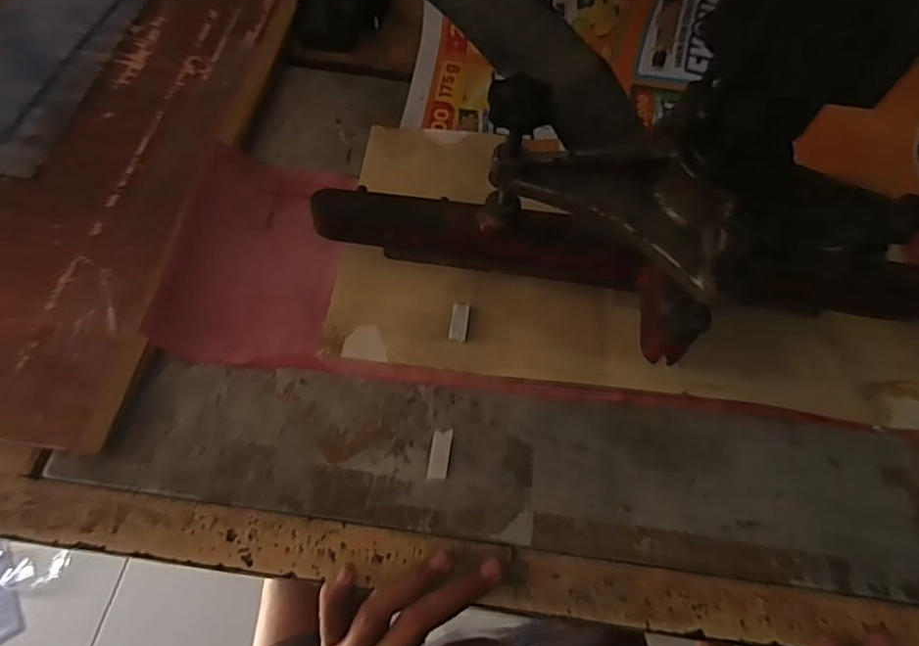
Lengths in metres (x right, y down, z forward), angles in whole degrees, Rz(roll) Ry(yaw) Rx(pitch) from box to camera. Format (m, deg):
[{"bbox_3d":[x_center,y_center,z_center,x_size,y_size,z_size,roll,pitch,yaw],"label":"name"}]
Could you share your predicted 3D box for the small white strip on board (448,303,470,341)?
[{"bbox_3d":[0.000,0.000,0.413,0.012,0.007,0.026,9,62,1],"label":"small white strip on board"}]

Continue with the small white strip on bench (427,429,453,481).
[{"bbox_3d":[-0.012,0.085,0.374,0.013,0.005,0.031,9,62,1],"label":"small white strip on bench"}]

